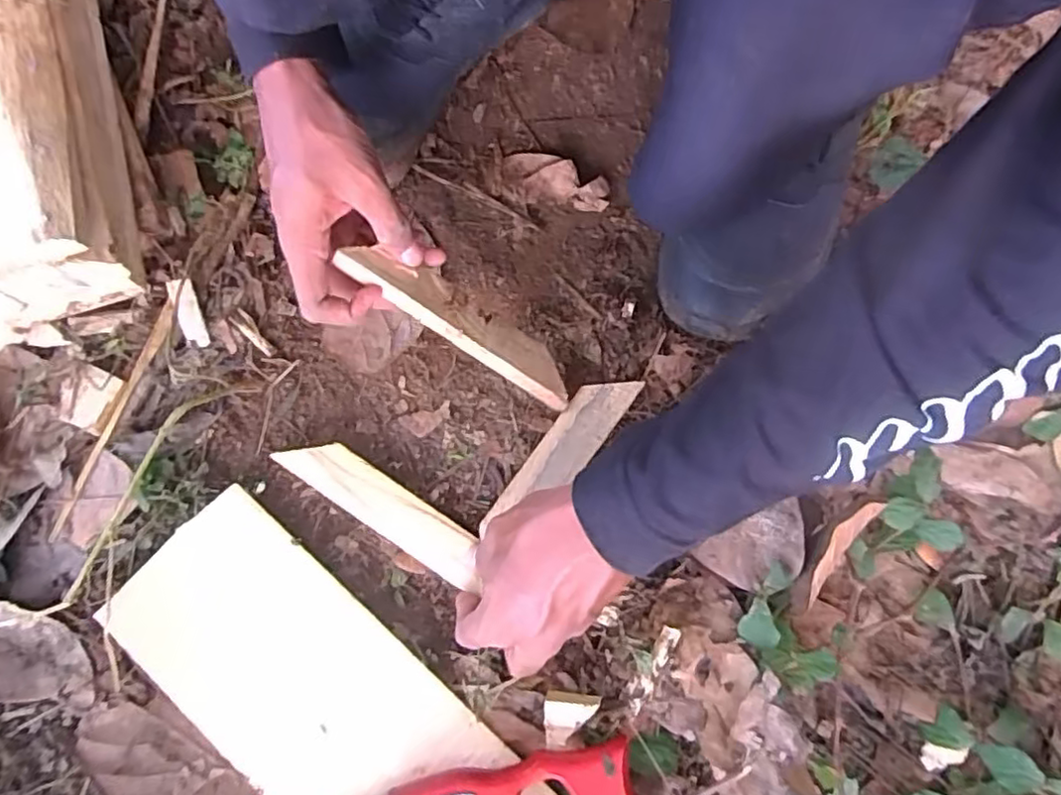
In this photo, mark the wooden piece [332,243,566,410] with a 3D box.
[{"bbox_3d":[-0.041,-0.049,0.406,0.159,0.017,0.035,32,77,-18],"label":"wooden piece"}]

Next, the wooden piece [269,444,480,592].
[{"bbox_3d":[-0.095,0.068,0.415,0.140,0.006,0.030,33,78,6],"label":"wooden piece"}]

